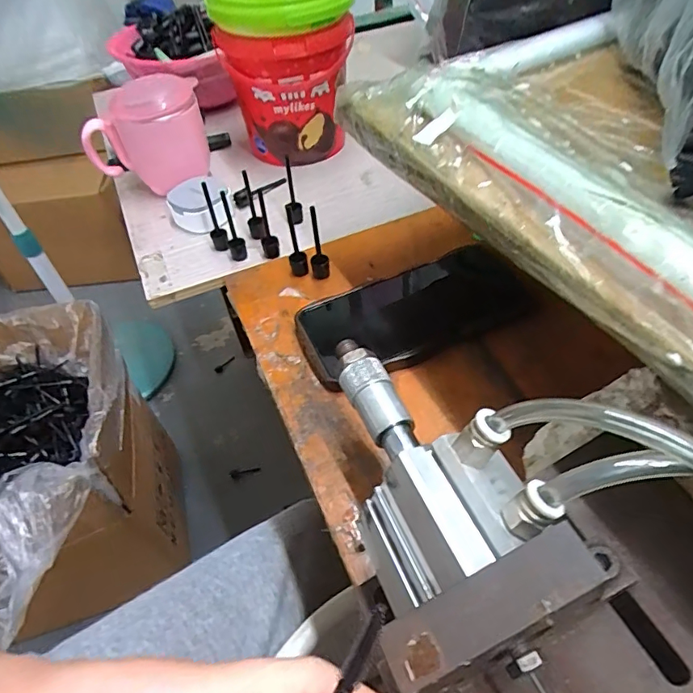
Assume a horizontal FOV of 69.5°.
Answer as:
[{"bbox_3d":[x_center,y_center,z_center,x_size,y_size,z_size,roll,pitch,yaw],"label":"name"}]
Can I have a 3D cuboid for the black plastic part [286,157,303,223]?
[{"bbox_3d":[-0.048,-0.140,0.451,0.009,0.070,0.014,-2,49,4],"label":"black plastic part"}]

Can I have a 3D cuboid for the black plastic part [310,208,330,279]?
[{"bbox_3d":[-0.023,-0.079,0.389,0.014,0.064,0.012,-9,49,-3],"label":"black plastic part"}]

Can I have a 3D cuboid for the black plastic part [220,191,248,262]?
[{"bbox_3d":[-0.097,-0.103,0.421,0.015,0.064,0.020,-18,50,-11],"label":"black plastic part"}]

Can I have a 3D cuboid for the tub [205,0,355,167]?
[{"bbox_3d":[-0.059,-0.281,0.518,0.128,0.159,0.131,-9,49,-3],"label":"tub"}]

